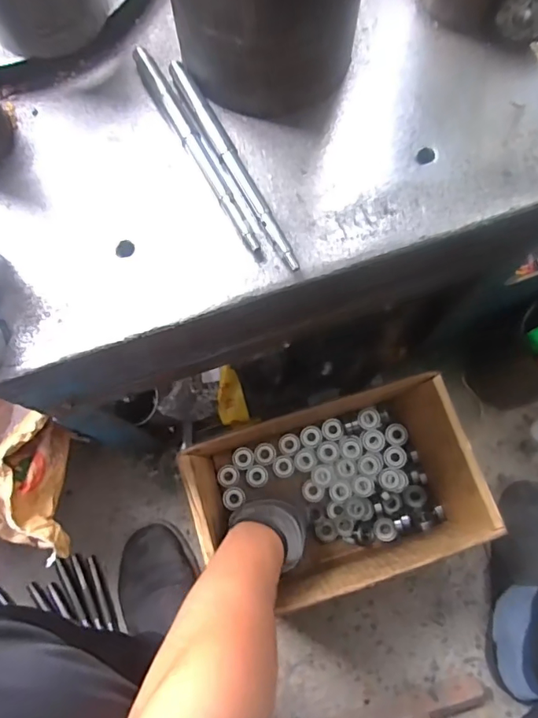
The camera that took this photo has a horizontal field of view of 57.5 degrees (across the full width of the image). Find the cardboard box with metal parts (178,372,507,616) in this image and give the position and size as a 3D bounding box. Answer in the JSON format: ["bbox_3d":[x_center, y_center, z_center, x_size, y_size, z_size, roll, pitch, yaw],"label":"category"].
[{"bbox_3d":[0.075,0.166,0.606,0.302,0.181,0.188,-16,74,-4],"label":"cardboard box with metal parts"}]

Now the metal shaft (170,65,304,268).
[{"bbox_3d":[-0.026,-0.139,0.345,0.014,0.008,0.183,-27,75,-7],"label":"metal shaft"}]

